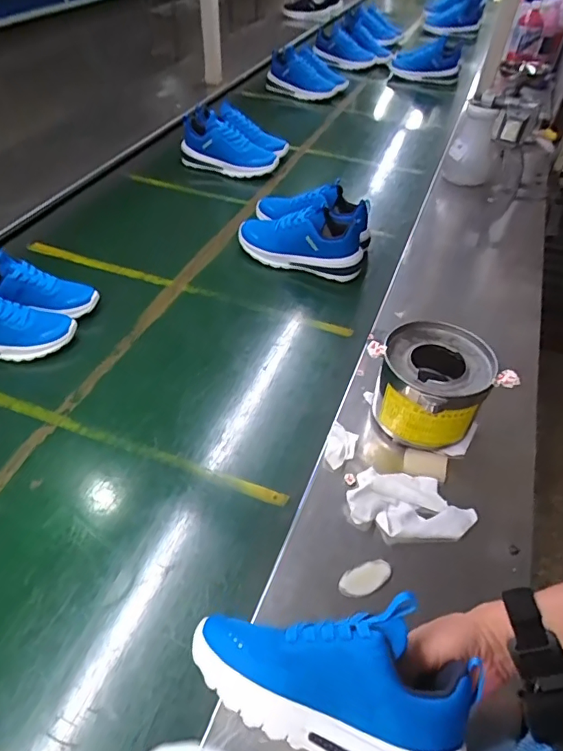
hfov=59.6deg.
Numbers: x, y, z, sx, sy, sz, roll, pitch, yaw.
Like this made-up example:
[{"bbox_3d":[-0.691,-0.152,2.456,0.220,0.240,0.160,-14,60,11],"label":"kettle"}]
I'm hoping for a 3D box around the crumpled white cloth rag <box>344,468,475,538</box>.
[{"bbox_3d":[0.159,0.153,0.594,0.148,0.016,0.079,9,48,5],"label":"crumpled white cloth rag"}]

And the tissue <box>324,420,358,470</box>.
[{"bbox_3d":[0.079,0.094,0.655,0.038,0.018,0.062,13,49,9],"label":"tissue"}]

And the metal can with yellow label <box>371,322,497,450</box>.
[{"bbox_3d":[0.200,0.022,0.670,0.134,0.131,0.144,1,48,-2],"label":"metal can with yellow label"}]

